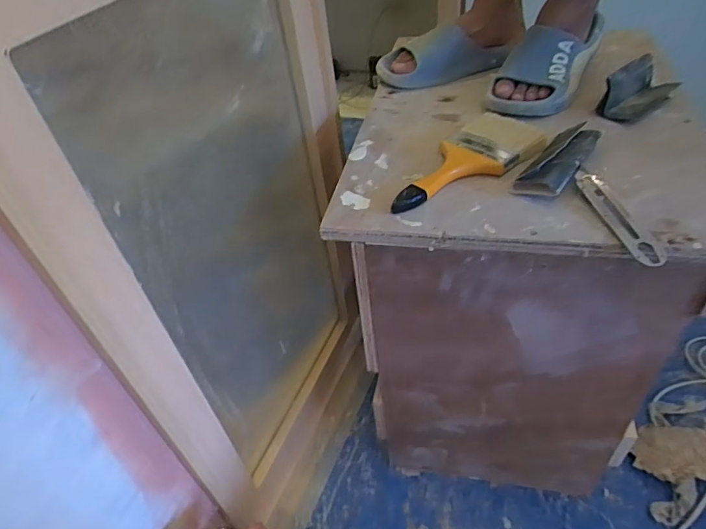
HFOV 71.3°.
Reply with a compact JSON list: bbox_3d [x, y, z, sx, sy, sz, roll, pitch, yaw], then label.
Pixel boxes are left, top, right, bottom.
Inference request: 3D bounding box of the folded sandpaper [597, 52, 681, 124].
[{"bbox_3d":[0.368,-0.228,0.636,0.109,0.039,0.063,-28,47,-21],"label":"folded sandpaper"}]

